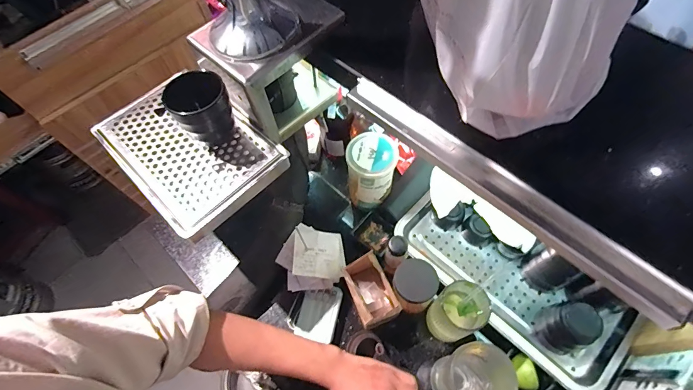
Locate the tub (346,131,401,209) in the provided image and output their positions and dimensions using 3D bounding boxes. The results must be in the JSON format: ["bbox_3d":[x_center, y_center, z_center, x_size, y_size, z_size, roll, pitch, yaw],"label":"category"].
[{"bbox_3d":[0.047,-0.041,0.672,0.090,0.132,0.091,-9,62,-1],"label":"tub"}]

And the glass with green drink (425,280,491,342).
[{"bbox_3d":[0.170,0.182,0.557,0.074,0.108,0.070,-35,65,-14],"label":"glass with green drink"}]

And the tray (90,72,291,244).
[{"bbox_3d":[-0.222,-0.066,0.510,0.247,0.035,0.168,38,71,21],"label":"tray"}]

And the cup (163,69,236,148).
[{"bbox_3d":[-0.186,-0.110,0.472,0.069,0.080,0.065,-2,62,3],"label":"cup"}]

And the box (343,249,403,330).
[{"bbox_3d":[0.038,0.163,0.613,0.069,0.085,0.103,-22,63,-7],"label":"box"}]

